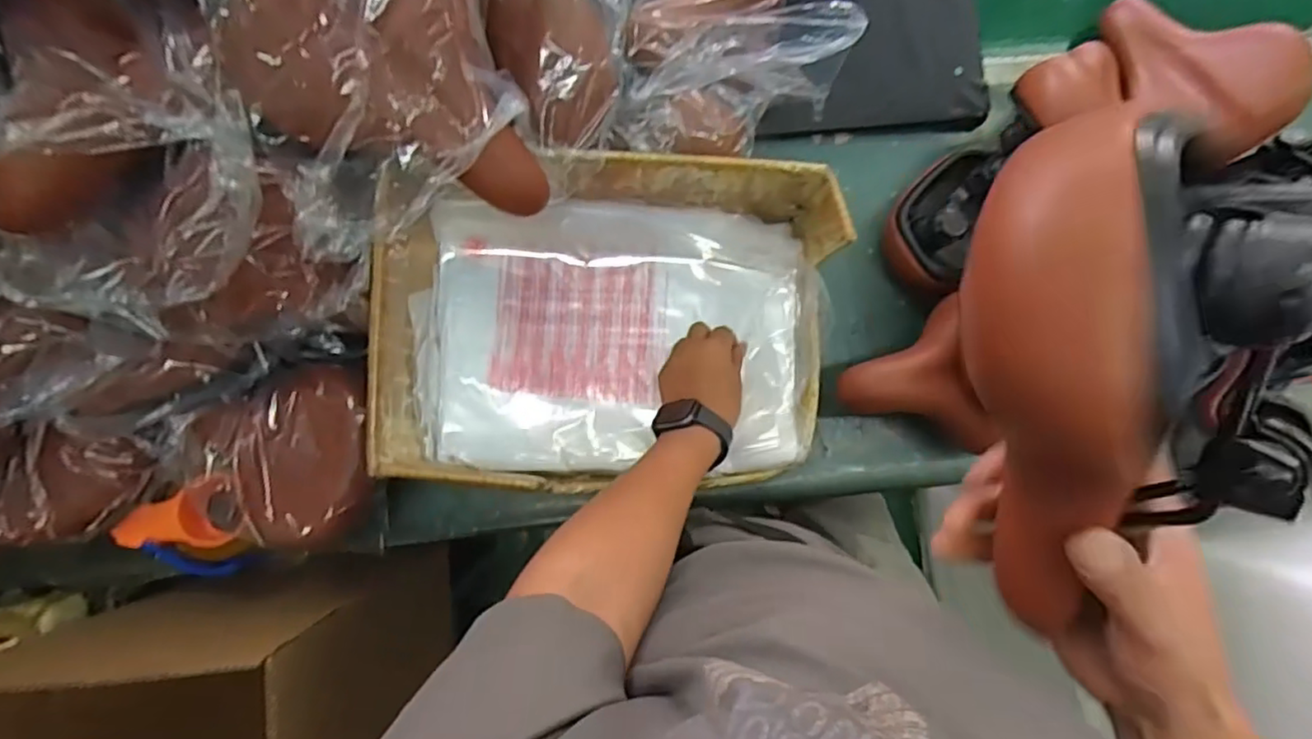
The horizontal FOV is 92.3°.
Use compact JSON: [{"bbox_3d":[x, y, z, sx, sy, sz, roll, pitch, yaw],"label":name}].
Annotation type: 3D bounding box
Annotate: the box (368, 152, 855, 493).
[{"bbox_3d":[-0.033,-0.038,0.632,0.416,0.177,0.291,1,87,-1],"label":"box"}]

